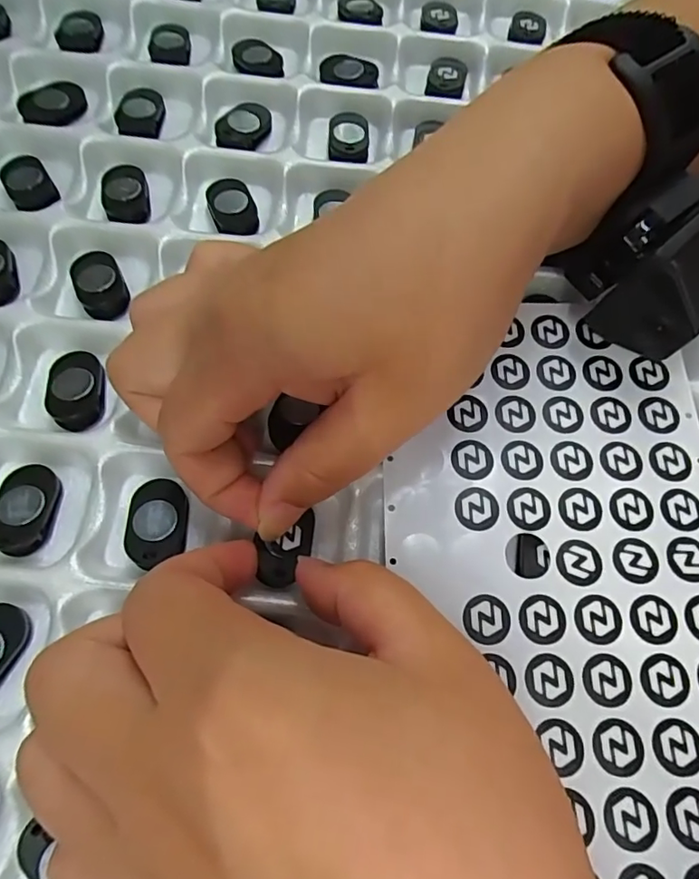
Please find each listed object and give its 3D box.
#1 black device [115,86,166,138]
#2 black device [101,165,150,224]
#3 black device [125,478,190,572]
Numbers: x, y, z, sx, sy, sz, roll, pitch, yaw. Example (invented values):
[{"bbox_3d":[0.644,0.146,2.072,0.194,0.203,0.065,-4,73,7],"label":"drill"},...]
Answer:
[{"bbox_3d":[-0.091,-0.142,0.237,0.019,0.008,0.026,-9,69,-6],"label":"black device"},{"bbox_3d":[-0.092,-0.101,0.223,0.017,0.007,0.030,-16,69,-9],"label":"black device"},{"bbox_3d":[-0.062,0.026,0.172,0.018,0.005,0.028,-4,68,-4],"label":"black device"}]

